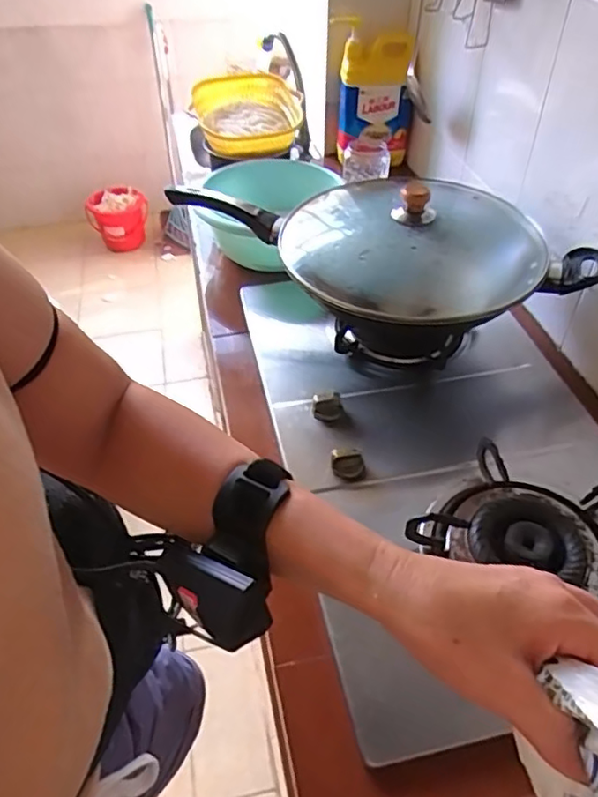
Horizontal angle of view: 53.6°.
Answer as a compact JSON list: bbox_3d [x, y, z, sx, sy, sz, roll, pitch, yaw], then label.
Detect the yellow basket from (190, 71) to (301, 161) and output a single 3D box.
[{"bbox_3d":[-0.102,-0.577,1.201,0.210,0.077,0.260,-4,44,-3],"label":"yellow basket"}]

